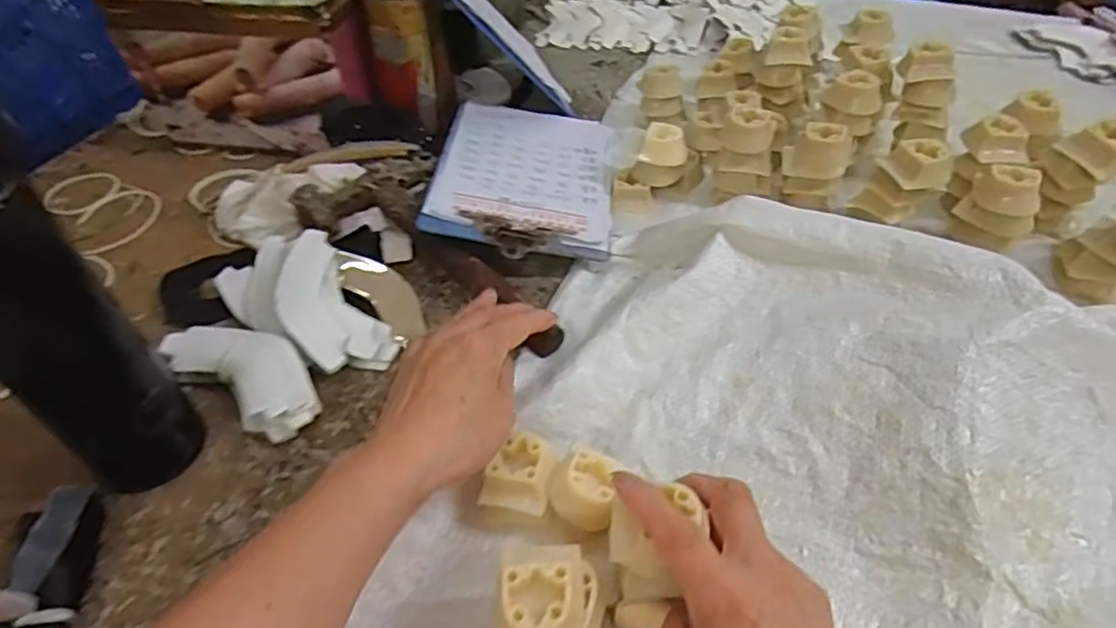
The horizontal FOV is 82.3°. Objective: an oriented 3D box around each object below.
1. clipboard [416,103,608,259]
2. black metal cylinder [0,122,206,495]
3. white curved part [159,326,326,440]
[{"bbox_3d":[-0.027,-0.126,0.561,0.148,0.012,0.222,9,42,-5],"label":"clipboard"},{"bbox_3d":[-0.258,0.007,0.327,0.049,0.222,0.062,30,54,30],"label":"black metal cylinder"},{"bbox_3d":[-0.206,0.040,0.429,0.122,0.030,0.053,23,51,25],"label":"white curved part"}]

